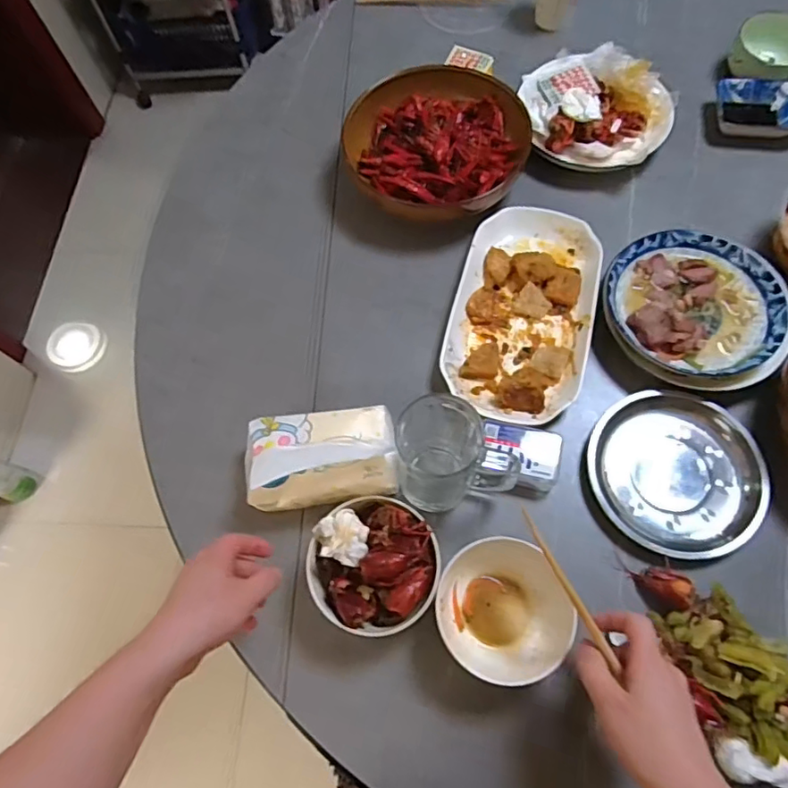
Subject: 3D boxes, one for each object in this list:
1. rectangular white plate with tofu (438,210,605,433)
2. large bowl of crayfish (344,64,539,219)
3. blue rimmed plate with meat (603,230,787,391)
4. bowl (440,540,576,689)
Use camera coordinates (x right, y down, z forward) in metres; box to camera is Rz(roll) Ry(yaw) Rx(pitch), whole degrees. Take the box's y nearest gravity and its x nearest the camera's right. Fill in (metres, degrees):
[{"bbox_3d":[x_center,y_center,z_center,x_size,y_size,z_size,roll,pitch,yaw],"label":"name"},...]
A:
[{"bbox_3d":[0.145,-0.095,0.637,0.149,0.039,0.269,14,68,7],"label":"rectangular white plate with tofu"},{"bbox_3d":[0.057,-0.313,0.721,0.219,0.070,0.204,0,67,1],"label":"large bowl of crayfish"},{"bbox_3d":[0.327,-0.093,0.625,0.183,0.054,0.183,0,67,1],"label":"blue rimmed plate with meat"},{"bbox_3d":[0.098,0.192,0.510,0.113,0.064,0.120,0,67,1],"label":"bowl"}]

